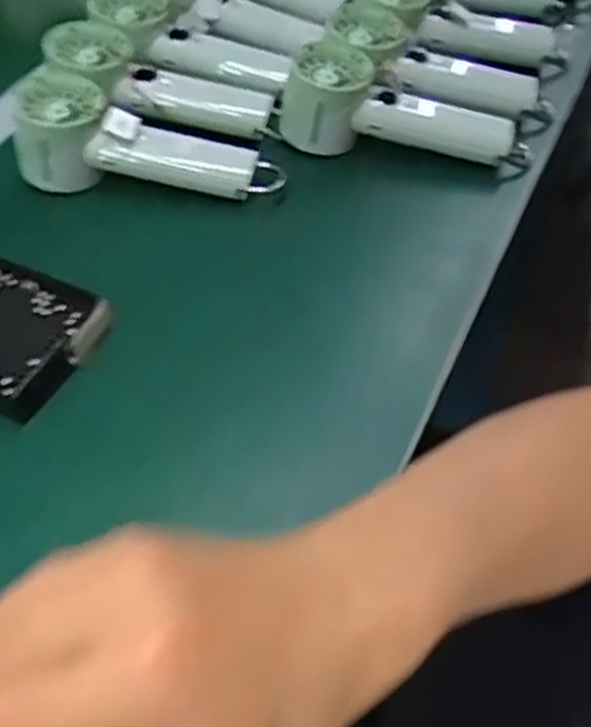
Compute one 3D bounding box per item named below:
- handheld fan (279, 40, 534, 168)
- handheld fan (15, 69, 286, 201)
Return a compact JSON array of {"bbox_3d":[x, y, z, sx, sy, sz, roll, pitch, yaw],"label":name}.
[{"bbox_3d":[0.084,-0.191,0.583,0.190,0.059,0.064,9,52,7],"label":"handheld fan"},{"bbox_3d":[-0.106,-0.160,0.560,0.189,0.059,0.065,8,52,6],"label":"handheld fan"}]

